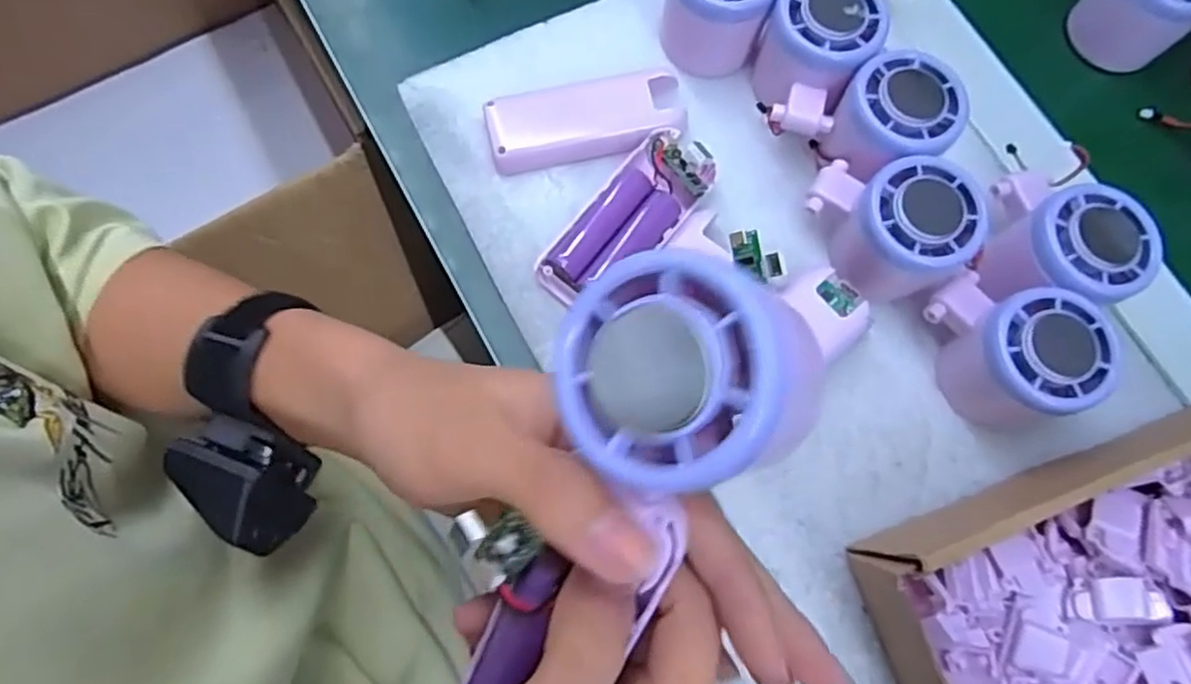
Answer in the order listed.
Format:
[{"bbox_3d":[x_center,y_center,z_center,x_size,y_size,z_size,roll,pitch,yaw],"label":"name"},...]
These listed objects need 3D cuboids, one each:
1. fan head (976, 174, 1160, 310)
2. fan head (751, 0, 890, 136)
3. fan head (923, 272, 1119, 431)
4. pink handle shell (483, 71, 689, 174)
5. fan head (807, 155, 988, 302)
[{"bbox_3d":[0.223,-0.049,0.341,0.058,0.046,0.075,1,74,-1],"label":"fan head"},{"bbox_3d":[0.111,-0.145,0.368,0.053,0.056,0.073,25,75,5],"label":"fan head"},{"bbox_3d":[0.192,0.005,0.330,0.058,0.056,0.074,-13,75,-5],"label":"fan head"},{"bbox_3d":[-0.005,-0.118,0.379,0.102,0.015,0.042,-12,75,-5],"label":"pink handle shell"},{"bbox_3d":[0.143,-0.060,0.346,0.051,0.055,0.072,-36,78,-11],"label":"fan head"}]

